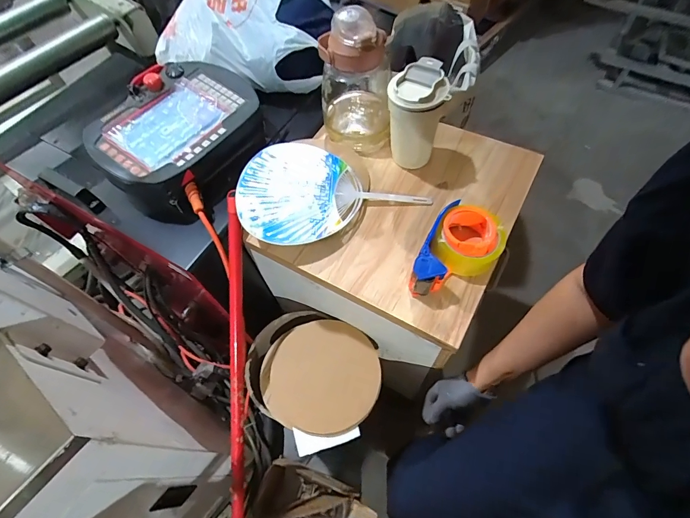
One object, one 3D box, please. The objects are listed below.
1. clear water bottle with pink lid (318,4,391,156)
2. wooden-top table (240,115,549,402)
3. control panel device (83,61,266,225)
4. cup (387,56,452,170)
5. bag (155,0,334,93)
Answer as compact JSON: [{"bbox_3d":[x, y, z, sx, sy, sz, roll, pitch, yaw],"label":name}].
[{"bbox_3d":[0.021,-0.293,0.628,0.126,0.216,0.132,-2,61,3],"label":"clear water bottle with pink lid"},{"bbox_3d":[0.102,0.022,0.834,0.382,0.522,0.404,24,65,16],"label":"wooden-top table"},{"bbox_3d":[-0.287,-0.218,0.642,0.234,0.087,0.288,19,64,13],"label":"control panel device"},{"bbox_3d":[0.113,-0.224,0.589,0.083,0.157,0.084,-2,61,3],"label":"cup"},{"bbox_3d":[-0.194,-0.469,0.721,0.325,0.122,0.275,2,61,5],"label":"bag"}]

